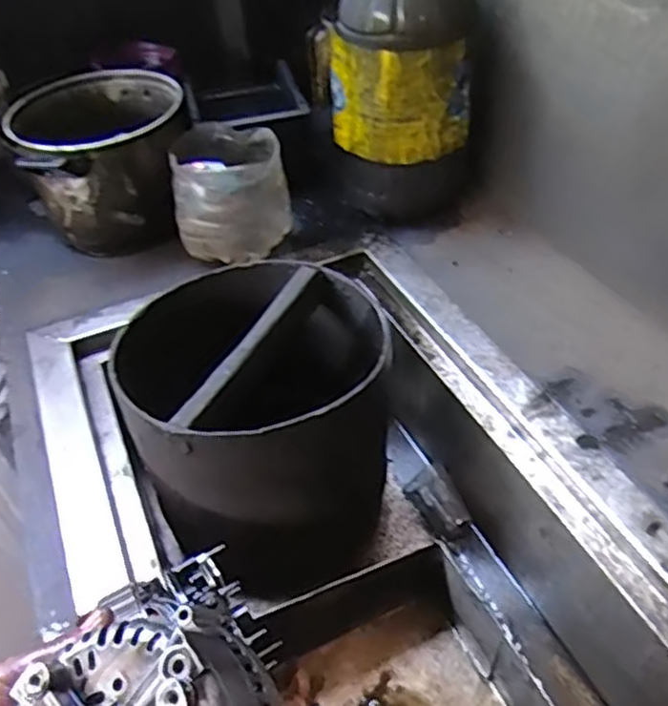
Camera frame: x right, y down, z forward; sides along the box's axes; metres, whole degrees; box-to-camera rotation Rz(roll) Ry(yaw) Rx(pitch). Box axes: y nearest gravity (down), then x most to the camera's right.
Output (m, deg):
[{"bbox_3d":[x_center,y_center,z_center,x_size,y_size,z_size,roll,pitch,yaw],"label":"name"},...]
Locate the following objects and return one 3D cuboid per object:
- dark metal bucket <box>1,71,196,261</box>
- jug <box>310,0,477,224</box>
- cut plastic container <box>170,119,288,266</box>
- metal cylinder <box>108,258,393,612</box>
[{"bbox_3d":[-0.343,-0.294,1.069,0.241,0.186,0.266,-16,44,-11],"label":"dark metal bucket"},{"bbox_3d":[0.086,-0.405,0.979,0.217,0.397,0.198,-6,43,-1],"label":"jug"},{"bbox_3d":[-0.151,-0.233,1.009,0.157,0.149,0.170,-10,43,-4],"label":"cut plastic container"},{"bbox_3d":[-0.072,0.083,0.846,0.308,0.279,0.278,-32,49,-26],"label":"metal cylinder"}]

